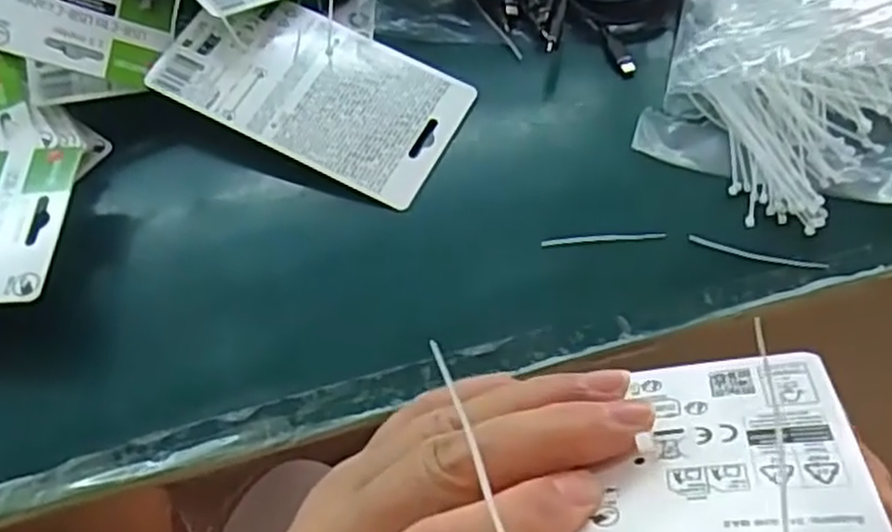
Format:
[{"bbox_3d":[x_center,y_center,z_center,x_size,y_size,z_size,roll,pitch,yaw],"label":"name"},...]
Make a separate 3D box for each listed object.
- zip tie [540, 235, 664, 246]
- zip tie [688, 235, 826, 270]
[{"bbox_3d":[0.087,-0.016,0.422,0.066,0.004,0.005,-3,59,3],"label":"zip tie"},{"bbox_3d":[0.166,-0.006,0.409,0.070,0.004,0.007,15,61,13],"label":"zip tie"}]

